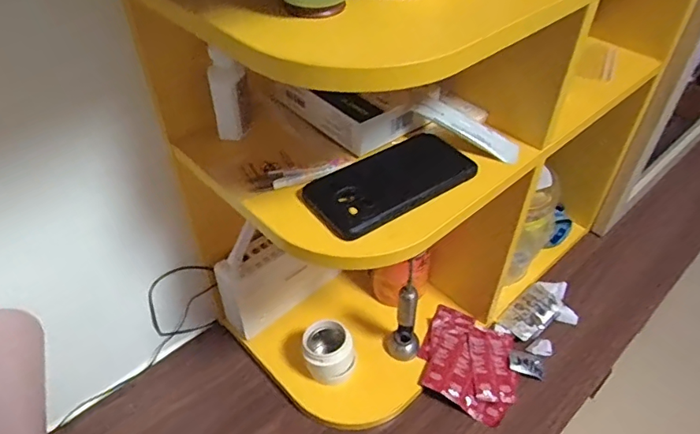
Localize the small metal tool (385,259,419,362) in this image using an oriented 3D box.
[{"bbox_3d":[0.074,0.127,0.670,0.042,0.165,0.032,6,44,6],"label":"small metal tool"}]

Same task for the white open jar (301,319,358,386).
[{"bbox_3d":[-0.027,0.182,0.686,0.069,0.059,0.065,0,44,0],"label":"white open jar"}]

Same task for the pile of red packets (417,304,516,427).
[{"bbox_3d":[0.167,0.199,0.717,0.134,0.020,0.139,19,47,19],"label":"pile of red packets"}]

